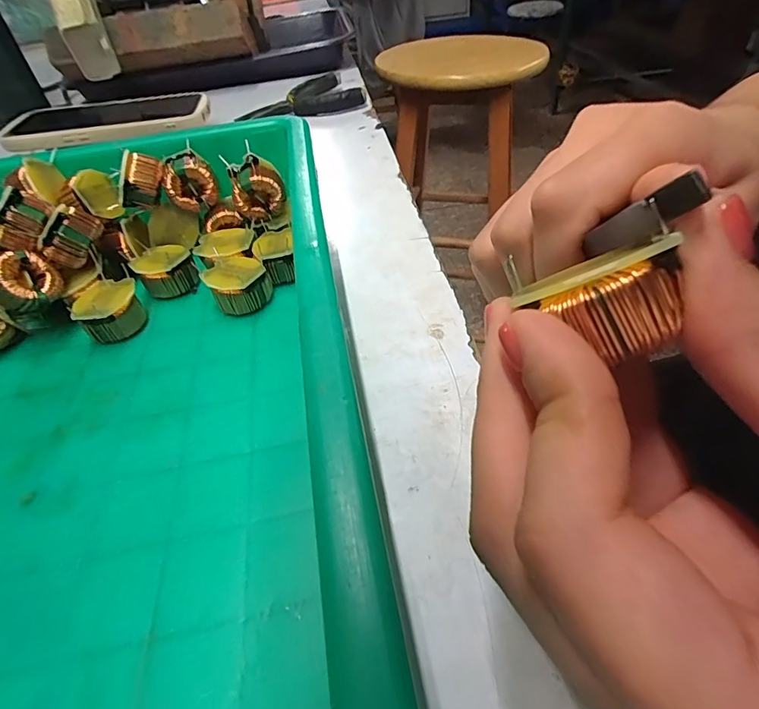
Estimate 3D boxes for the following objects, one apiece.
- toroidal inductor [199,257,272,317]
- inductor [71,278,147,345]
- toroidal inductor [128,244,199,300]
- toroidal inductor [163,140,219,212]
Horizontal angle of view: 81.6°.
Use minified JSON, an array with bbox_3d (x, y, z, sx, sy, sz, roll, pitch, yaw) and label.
[{"bbox_3d":[-0.071,-0.035,0.219,0.027,0.019,0.028,-3,45,3],"label":"toroidal inductor"},{"bbox_3d":[-0.131,-0.021,0.215,0.028,0.019,0.029,-26,48,-18],"label":"inductor"},{"bbox_3d":[-0.117,-0.046,0.237,0.031,0.021,0.025,32,56,32],"label":"toroidal inductor"},{"bbox_3d":[-0.104,-0.096,0.243,0.025,0.027,0.018,-16,45,-9],"label":"toroidal inductor"}]

